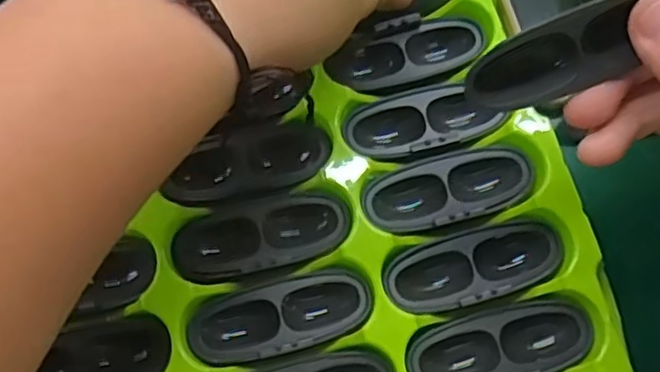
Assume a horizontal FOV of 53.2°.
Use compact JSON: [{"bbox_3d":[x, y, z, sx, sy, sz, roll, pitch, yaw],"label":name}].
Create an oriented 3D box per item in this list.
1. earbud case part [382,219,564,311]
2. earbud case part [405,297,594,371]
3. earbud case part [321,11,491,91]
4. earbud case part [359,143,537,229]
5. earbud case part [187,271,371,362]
[{"bbox_3d":[0.054,0.030,0.249,0.066,0.009,0.027,-16,73,-4],"label":"earbud case part"},{"bbox_3d":[0.062,0.059,0.240,0.067,0.009,0.027,-14,73,-3],"label":"earbud case part"},{"bbox_3d":[0.032,-0.055,0.278,0.063,0.013,0.027,-14,73,-3],"label":"earbud case part"},{"bbox_3d":[0.046,0.001,0.257,0.064,0.007,0.028,-13,73,-3],"label":"earbud case part"},{"bbox_3d":[-0.018,0.048,0.246,0.066,0.008,0.028,-14,73,-3],"label":"earbud case part"}]

